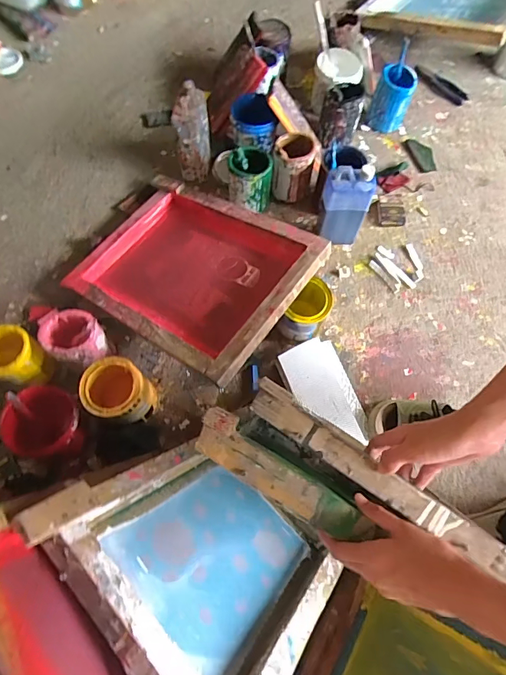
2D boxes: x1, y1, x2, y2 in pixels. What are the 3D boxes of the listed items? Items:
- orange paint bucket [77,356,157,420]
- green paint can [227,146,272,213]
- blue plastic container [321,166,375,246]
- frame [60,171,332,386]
[{"bbox_3d":[-0.265,0.109,0.801,0.128,0.135,0.110,34,71,11],"label":"orange paint bucket"},{"bbox_3d":[-0.006,-0.376,0.983,0.103,0.114,0.108,-8,68,-5],"label":"green paint can"},{"bbox_3d":[0.205,-0.301,0.932,0.106,0.214,0.070,-4,68,-4],"label":"blue plastic container"},{"bbox_3d":[-0.153,-0.155,0.901,0.530,0.068,0.364,29,69,25],"label":"frame"}]

